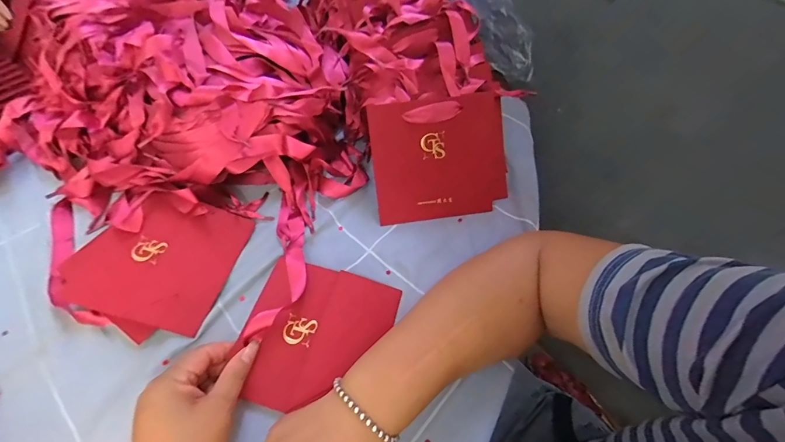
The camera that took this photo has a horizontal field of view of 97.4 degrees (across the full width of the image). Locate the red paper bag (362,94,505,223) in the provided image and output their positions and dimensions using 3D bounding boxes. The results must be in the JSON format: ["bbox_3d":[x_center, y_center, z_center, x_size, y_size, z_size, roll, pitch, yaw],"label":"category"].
[{"bbox_3d":[0.058,-0.074,0.408,0.160,0.138,0.028,-7,19,-3],"label":"red paper bag"}]

